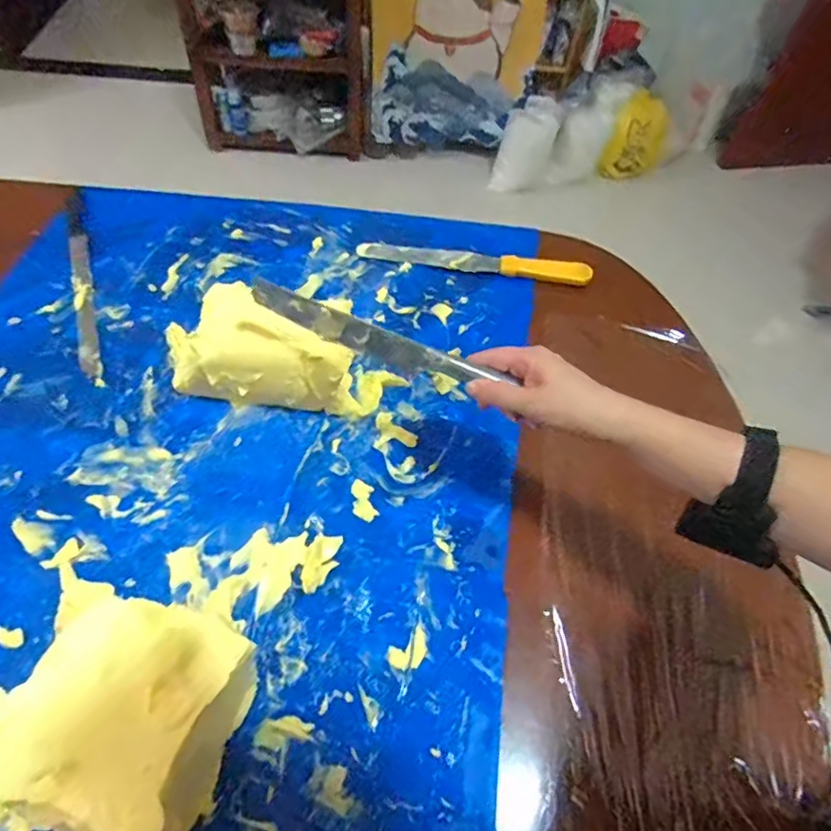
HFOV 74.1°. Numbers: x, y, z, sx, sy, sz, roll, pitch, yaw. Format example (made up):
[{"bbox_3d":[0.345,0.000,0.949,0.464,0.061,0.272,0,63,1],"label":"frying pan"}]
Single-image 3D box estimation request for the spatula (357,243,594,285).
[{"bbox_3d":[0.083,-0.217,0.776,0.320,0.030,0.032,8,56,0],"label":"spatula"}]

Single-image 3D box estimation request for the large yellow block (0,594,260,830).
[{"bbox_3d":[-0.212,0.212,0.406,0.147,0.102,0.132,17,57,7],"label":"large yellow block"}]

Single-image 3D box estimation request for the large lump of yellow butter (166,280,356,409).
[{"bbox_3d":[-0.159,-0.062,0.586,0.181,0.119,0.073,9,56,1],"label":"large lump of yellow butter"}]

